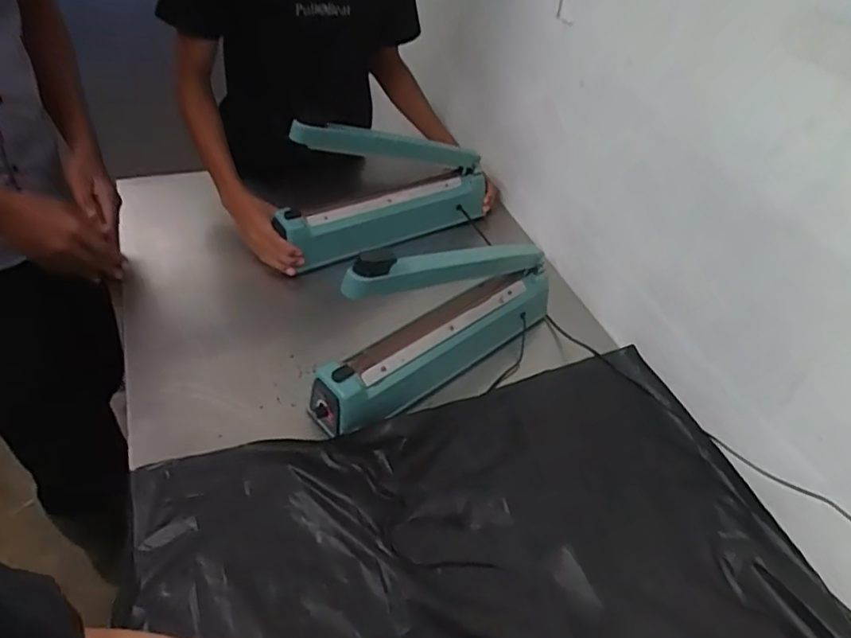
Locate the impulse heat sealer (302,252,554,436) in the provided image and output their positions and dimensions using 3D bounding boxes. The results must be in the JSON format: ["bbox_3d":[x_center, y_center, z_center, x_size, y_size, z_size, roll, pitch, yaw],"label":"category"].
[{"bbox_3d":[0.027,-0.022,0.774,0.393,0.256,0.066,-30,55,-33],"label":"impulse heat sealer"}]

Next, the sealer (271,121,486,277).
[{"bbox_3d":[-0.058,-0.241,1.001,0.385,0.251,0.090,-27,53,-31],"label":"sealer"}]

